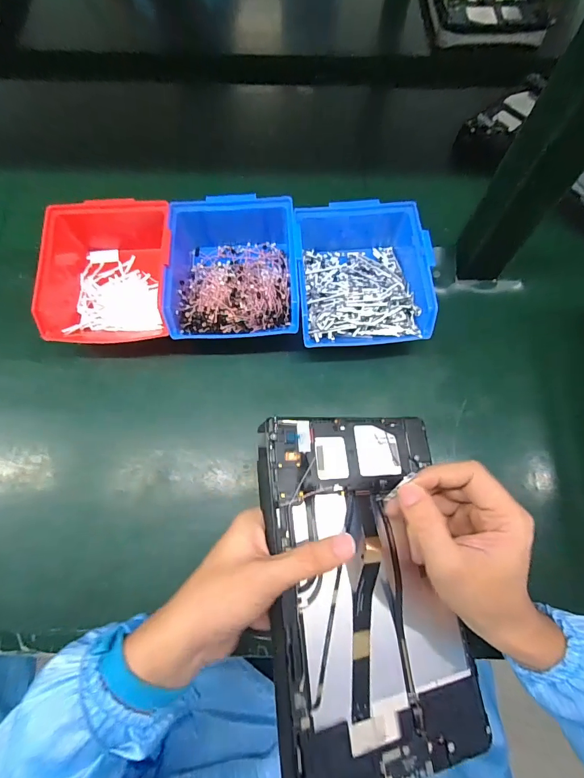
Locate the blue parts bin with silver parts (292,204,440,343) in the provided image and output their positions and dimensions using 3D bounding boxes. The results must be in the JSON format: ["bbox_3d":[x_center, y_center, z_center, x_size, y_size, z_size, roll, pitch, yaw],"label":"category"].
[{"bbox_3d":[0.067,-0.119,0.392,0.123,0.068,0.159,-2,72,-1],"label":"blue parts bin with silver parts"}]

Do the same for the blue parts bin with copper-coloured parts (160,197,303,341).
[{"bbox_3d":[-0.057,-0.124,0.393,0.121,0.067,0.159,-2,72,-1],"label":"blue parts bin with copper-coloured parts"}]

